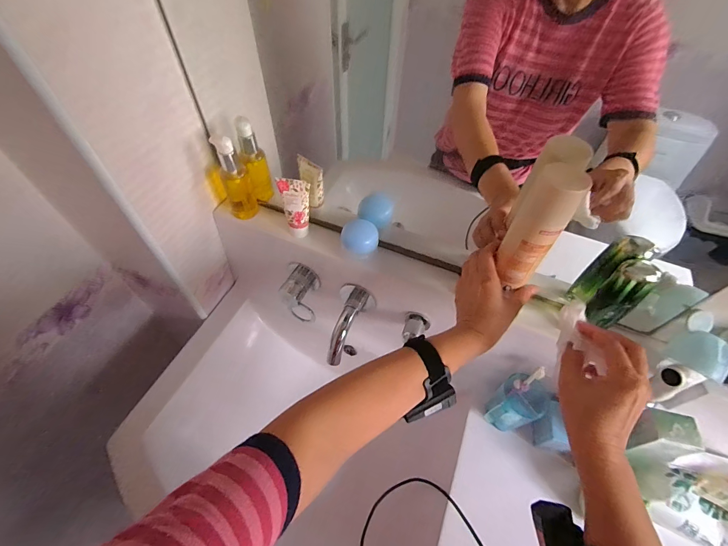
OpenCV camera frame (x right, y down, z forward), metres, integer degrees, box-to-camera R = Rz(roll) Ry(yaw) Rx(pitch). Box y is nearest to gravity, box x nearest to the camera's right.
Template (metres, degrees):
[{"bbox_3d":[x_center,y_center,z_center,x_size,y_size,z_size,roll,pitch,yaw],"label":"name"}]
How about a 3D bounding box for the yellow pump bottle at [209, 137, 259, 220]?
[{"bbox_3d":[-0.206,-0.150,0.547,0.041,0.138,0.035,-14,55,-12],"label":"yellow pump bottle"}]

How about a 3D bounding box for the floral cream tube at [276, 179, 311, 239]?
[{"bbox_3d":[-0.104,-0.101,0.531,0.042,0.097,0.027,-10,54,-10],"label":"floral cream tube"}]

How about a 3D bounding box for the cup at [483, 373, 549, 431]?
[{"bbox_3d":[0.252,0.222,0.565,0.073,0.095,0.071,1,53,-1],"label":"cup"}]

